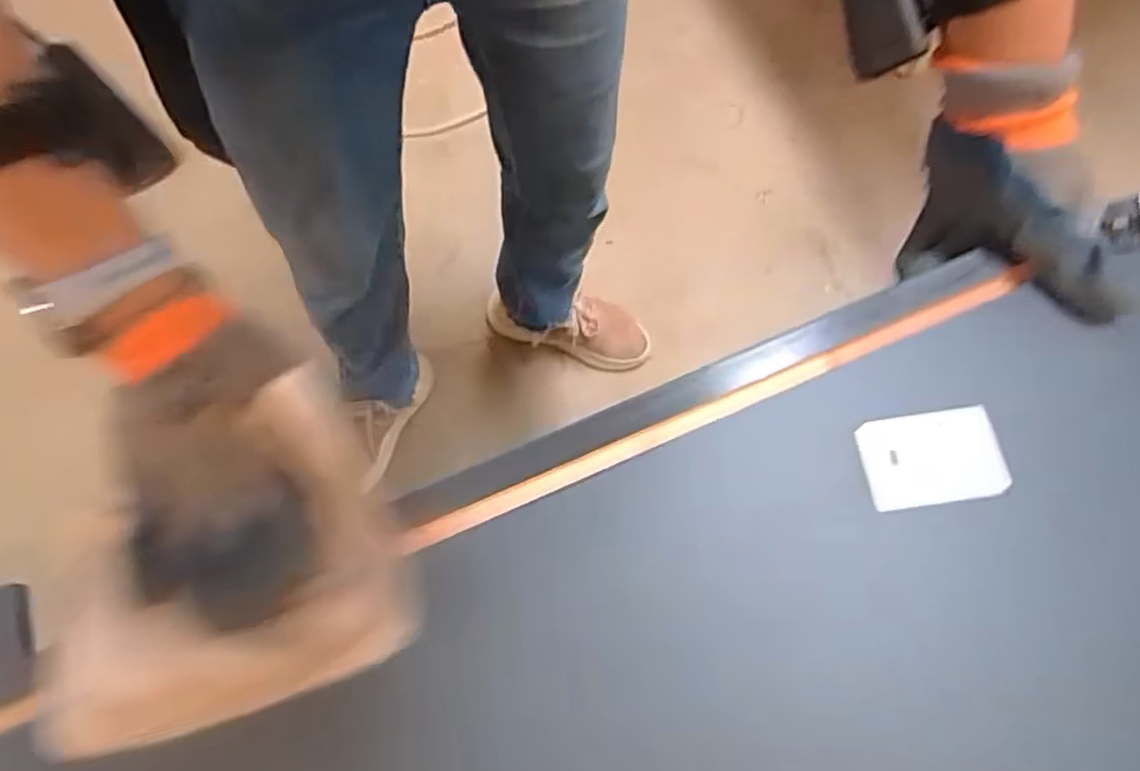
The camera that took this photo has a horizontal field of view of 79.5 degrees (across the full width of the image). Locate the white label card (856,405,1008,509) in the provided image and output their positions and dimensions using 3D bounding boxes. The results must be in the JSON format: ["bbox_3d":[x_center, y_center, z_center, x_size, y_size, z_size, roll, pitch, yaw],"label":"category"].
[{"bbox_3d":[0.175,0.034,0.330,0.067,0.007,0.044,-8,71,-2],"label":"white label card"}]

